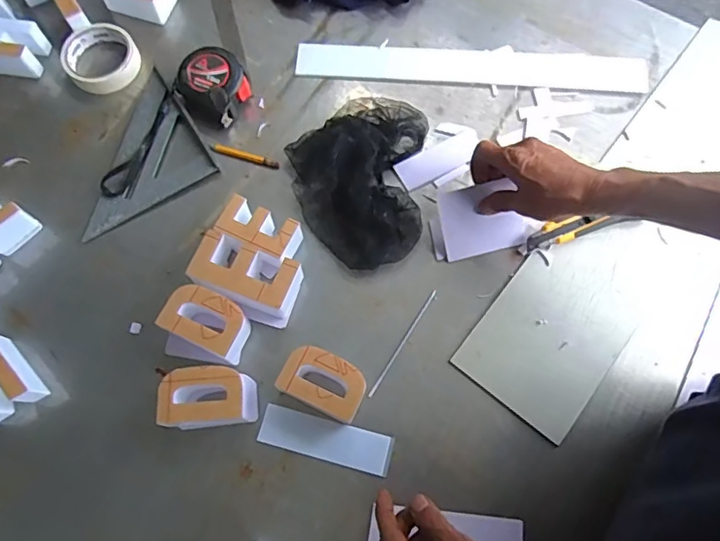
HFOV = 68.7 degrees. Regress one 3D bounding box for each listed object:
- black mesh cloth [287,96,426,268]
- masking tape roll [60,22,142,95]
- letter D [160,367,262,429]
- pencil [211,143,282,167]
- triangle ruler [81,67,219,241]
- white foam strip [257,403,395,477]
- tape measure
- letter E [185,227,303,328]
[{"bbox_3d":[-0.004,-0.115,0.622,0.154,0.044,0.221,5,70,2],"label":"black mesh cloth"},{"bbox_3d":[-0.333,-0.272,0.683,0.091,0.035,0.086,0,70,0],"label":"masking tape roll"},{"bbox_3d":[-0.151,0.128,0.530,0.089,0.042,0.055,-4,70,-1],"label":"letter D"},{"bbox_3d":[-0.142,-0.142,0.648,0.087,0.004,0.011,17,71,7],"label":"pencil"},{"bbox_3d":[-0.283,-0.144,0.643,0.165,0.011,0.160,-31,77,-9],"label":"triangle ruler"},{"bbox_3d":[-0.035,0.172,0.541,0.134,0.006,0.039,14,70,6],"label":"white foam strip"},{"bbox_3d":[-0.183,-0.231,0.662,0.085,0.046,0.082,30,73,11],"label":"tape measure"},{"bbox_3d":[-0.123,0.006,0.573,0.109,0.045,0.068,20,71,8],"label":"letter E"}]

